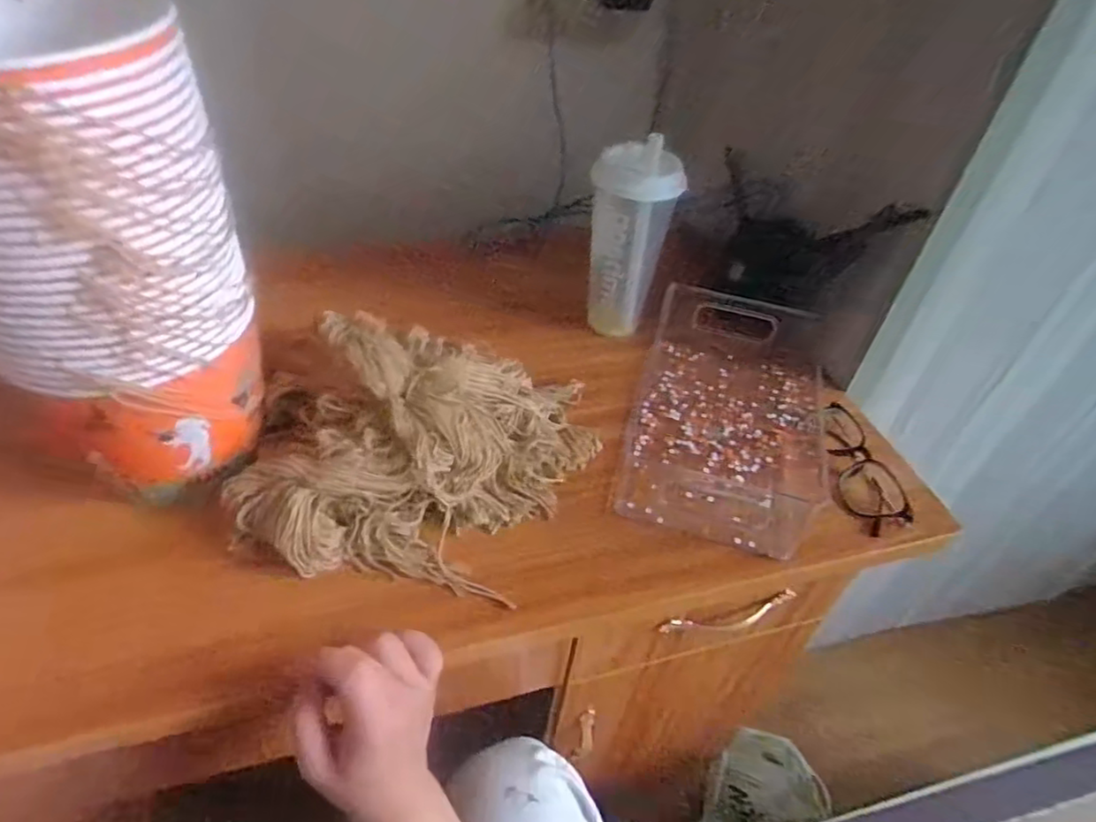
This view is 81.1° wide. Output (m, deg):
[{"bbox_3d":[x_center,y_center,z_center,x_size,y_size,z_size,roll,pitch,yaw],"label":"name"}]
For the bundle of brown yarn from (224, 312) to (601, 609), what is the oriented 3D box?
[{"bbox_3d":[-0.101,0.018,0.509,0.274,0.081,0.217,7,44,0],"label":"bundle of brown yarn"}]

